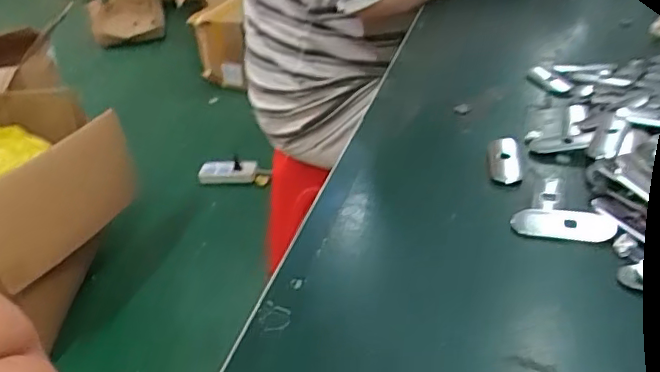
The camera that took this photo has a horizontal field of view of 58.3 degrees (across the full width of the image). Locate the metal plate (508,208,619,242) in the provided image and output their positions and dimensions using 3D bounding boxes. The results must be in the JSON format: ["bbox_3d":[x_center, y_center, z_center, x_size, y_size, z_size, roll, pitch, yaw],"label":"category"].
[{"bbox_3d":[0.124,0.021,0.317,0.050,0.004,0.016,8,71,21],"label":"metal plate"}]

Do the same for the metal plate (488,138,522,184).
[{"bbox_3d":[0.111,-0.017,0.377,0.020,0.011,0.047,2,33,11],"label":"metal plate"}]

